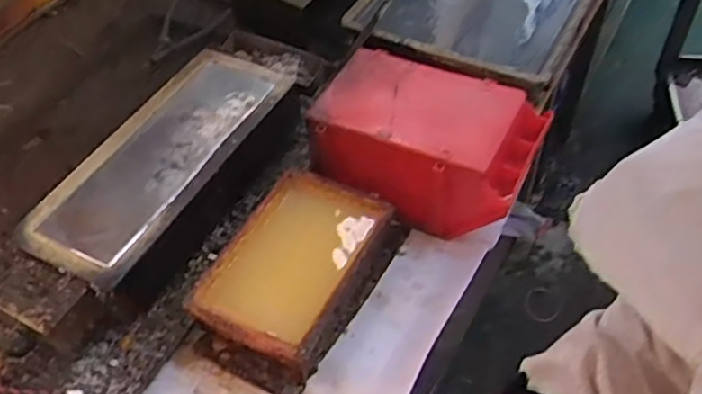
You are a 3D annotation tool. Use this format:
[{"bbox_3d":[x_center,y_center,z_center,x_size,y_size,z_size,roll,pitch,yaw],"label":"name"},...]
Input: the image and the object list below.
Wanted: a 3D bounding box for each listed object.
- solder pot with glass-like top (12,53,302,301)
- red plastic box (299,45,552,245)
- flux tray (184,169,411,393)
[{"bbox_3d":[-0.203,-0.027,0.770,0.151,0.088,0.341,20,53,19],"label":"solder pot with glass-like top"},{"bbox_3d":[0.085,-0.063,0.745,0.236,0.098,0.151,17,52,18],"label":"red plastic box"},{"bbox_3d":[-0.052,0.074,0.688,0.140,0.069,0.230,20,53,19],"label":"flux tray"}]

